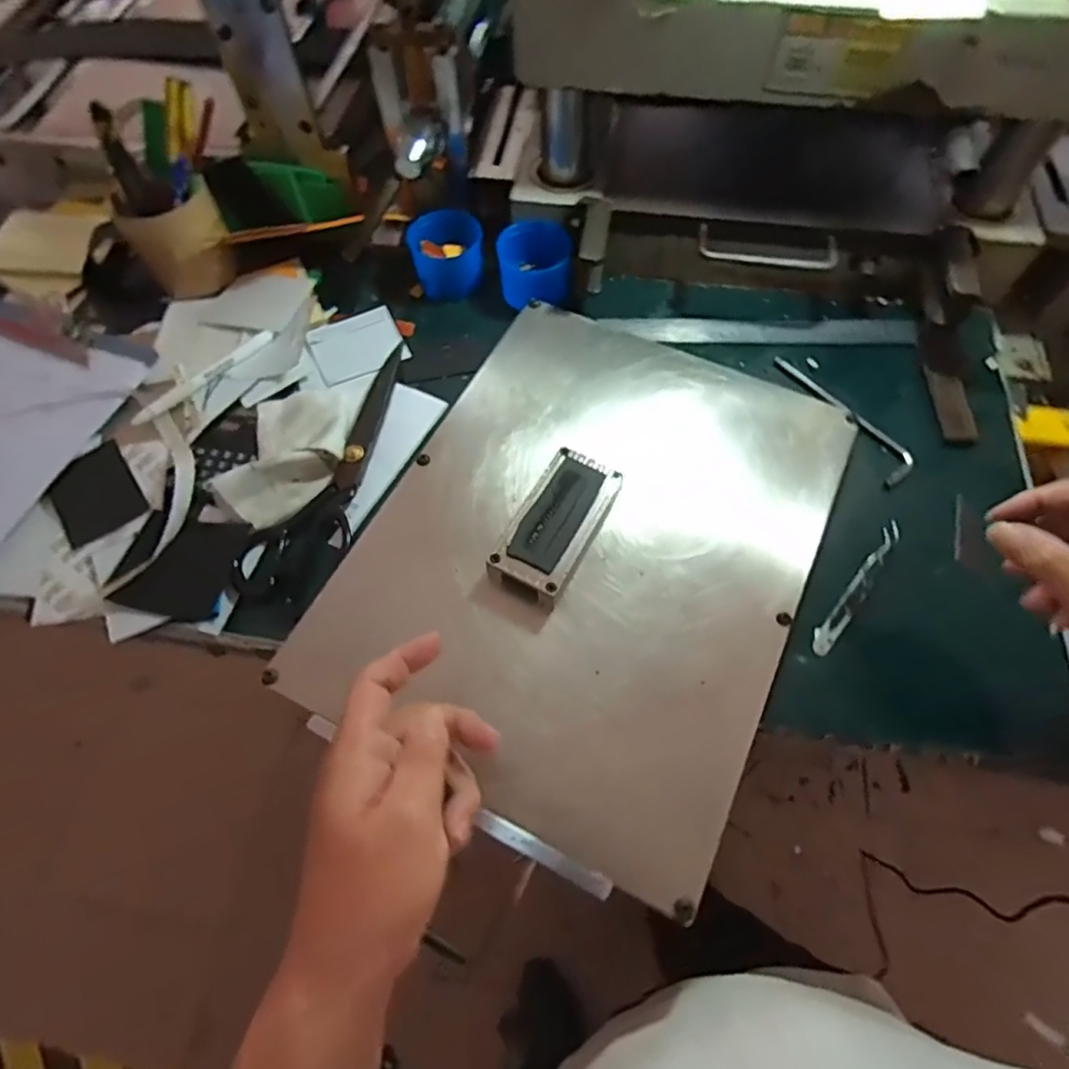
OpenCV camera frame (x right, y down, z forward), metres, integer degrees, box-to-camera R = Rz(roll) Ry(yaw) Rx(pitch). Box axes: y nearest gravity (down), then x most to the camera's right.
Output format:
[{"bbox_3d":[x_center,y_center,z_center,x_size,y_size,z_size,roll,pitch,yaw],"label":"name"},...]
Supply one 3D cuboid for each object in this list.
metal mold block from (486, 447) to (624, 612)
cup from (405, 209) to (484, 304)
[{"bbox_3d":[0.017,-0.008,0.426,0.052,0.021,0.108,26,66,13],"label":"metal mold block"},{"bbox_3d":[-0.082,-0.261,0.578,0.070,0.050,0.061,-8,63,-3],"label":"cup"}]

